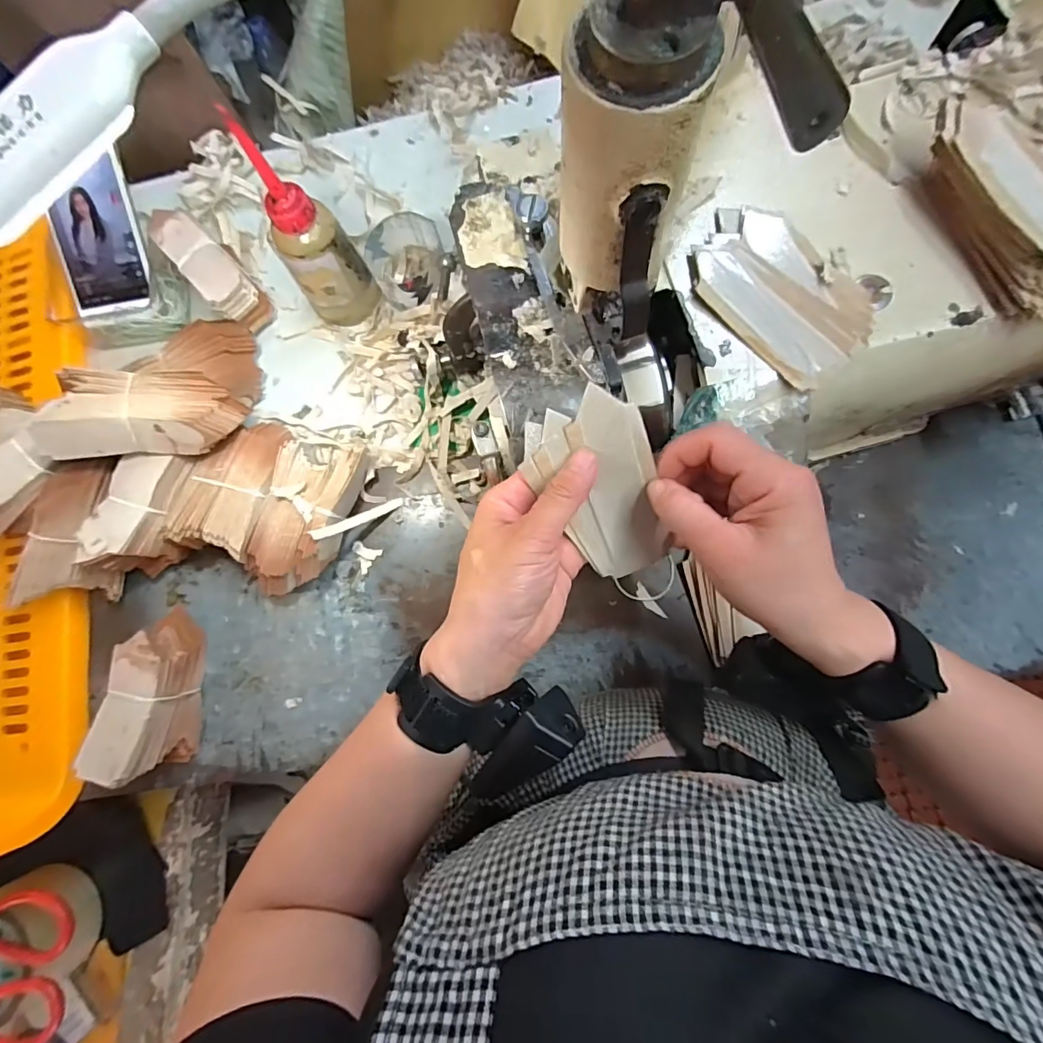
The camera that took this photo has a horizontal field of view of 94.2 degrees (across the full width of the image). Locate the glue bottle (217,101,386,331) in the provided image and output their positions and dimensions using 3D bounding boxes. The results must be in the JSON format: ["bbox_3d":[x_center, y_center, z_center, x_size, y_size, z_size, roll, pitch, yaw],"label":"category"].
[{"bbox_3d":[-0.171,-0.225,0.389,0.061,0.172,0.050,-9,83,2],"label":"glue bottle"}]

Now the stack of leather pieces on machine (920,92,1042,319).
[{"bbox_3d":[0.282,-0.182,0.284,0.034,0.037,0.135,-24,83,0],"label":"stack of leather pieces on machine"}]

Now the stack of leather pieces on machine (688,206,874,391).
[{"bbox_3d":[0.156,-0.142,0.297,0.067,0.014,0.114,-41,83,-2],"label":"stack of leather pieces on machine"}]

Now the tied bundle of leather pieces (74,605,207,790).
[{"bbox_3d":[-0.302,0.139,0.397,0.045,0.071,0.121,6,84,3],"label":"tied bundle of leather pieces"}]

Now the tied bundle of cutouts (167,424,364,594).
[{"bbox_3d":[-0.217,-0.017,0.423,0.135,0.046,0.140,20,85,5],"label":"tied bundle of cutouts"}]

